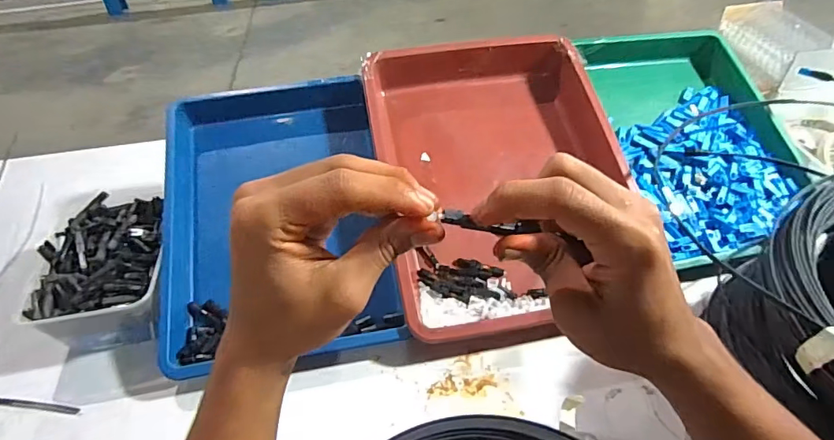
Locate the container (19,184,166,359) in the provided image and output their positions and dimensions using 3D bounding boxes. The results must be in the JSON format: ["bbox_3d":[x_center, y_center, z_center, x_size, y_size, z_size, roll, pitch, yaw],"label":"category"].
[{"bbox_3d":[-0.319,0.052,0.513,0.116,0.078,0.173,-12,42,-9],"label":"container"}]

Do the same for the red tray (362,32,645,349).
[{"bbox_3d":[0.093,-0.056,0.545,0.265,0.083,0.354,-11,64,-3],"label":"red tray"}]

